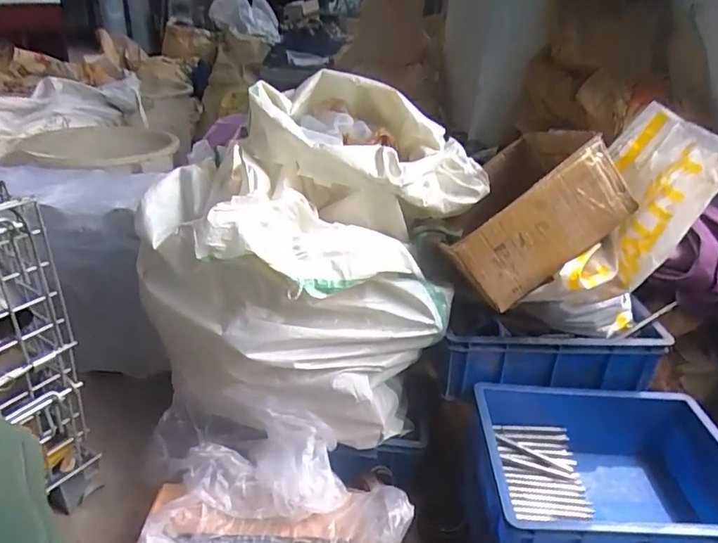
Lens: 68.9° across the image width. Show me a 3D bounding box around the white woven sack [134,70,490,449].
[{"bbox_3d":[-0.085,-0.013,1.016,0.538,0.557,0.464,12,30,15],"label":"white woven sack"}]

